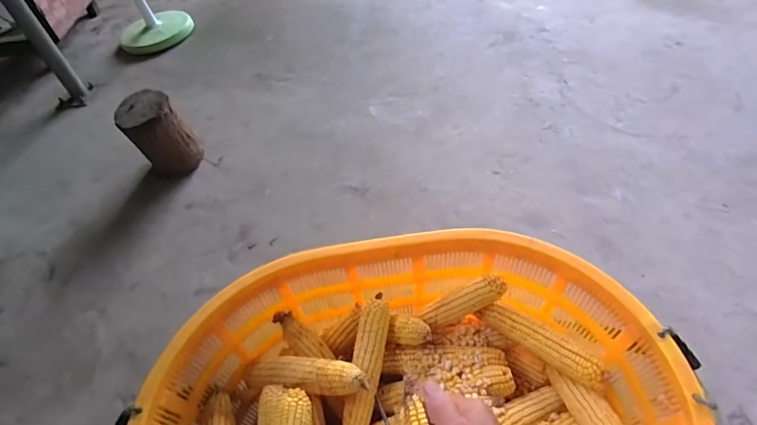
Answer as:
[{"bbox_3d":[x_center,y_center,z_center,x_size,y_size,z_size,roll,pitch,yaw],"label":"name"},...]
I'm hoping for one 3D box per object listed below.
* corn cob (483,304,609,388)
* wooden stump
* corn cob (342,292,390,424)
[{"bbox_3d":[0.238,0.186,0.630,0.181,0.038,0.038,35,61,31],"label":"corn cob"},{"bbox_3d":[-0.625,-0.231,1.244,0.160,0.201,0.178,-30,52,-19],"label":"wooden stump"},{"bbox_3d":[-0.014,0.220,0.634,0.042,0.052,0.204,6,68,12],"label":"corn cob"}]

